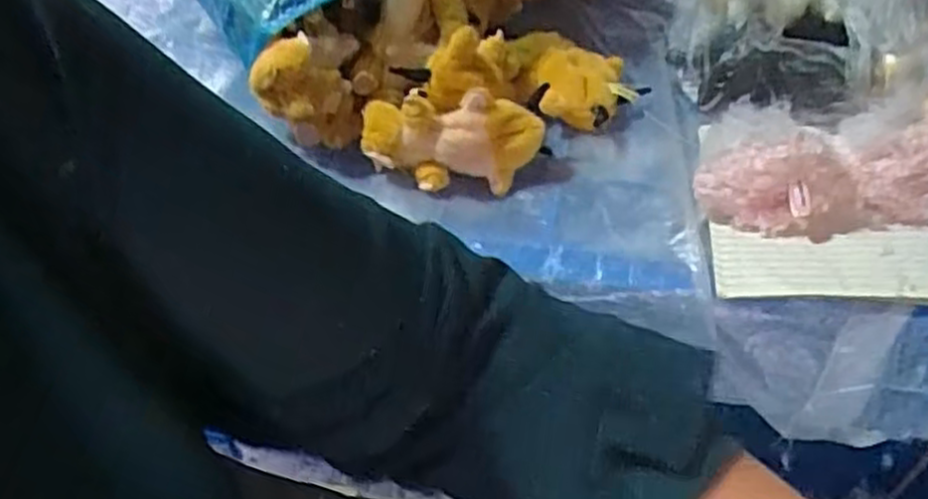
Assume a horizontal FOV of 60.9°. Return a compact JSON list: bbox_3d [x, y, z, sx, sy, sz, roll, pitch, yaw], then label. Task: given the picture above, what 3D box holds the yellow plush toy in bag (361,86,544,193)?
[{"bbox_3d":[-0.010,-0.091,0.668,0.141,0.082,0.057,11,53,13],"label":"yellow plush toy in bag"}]

